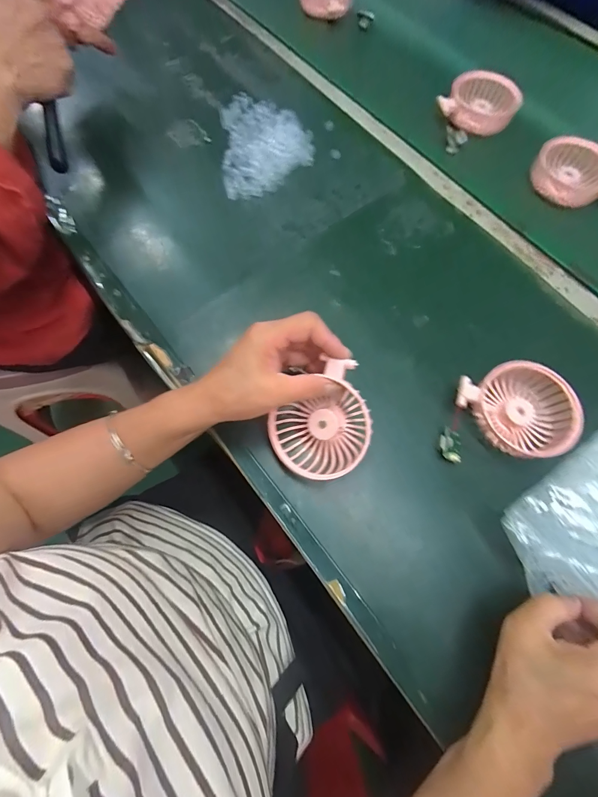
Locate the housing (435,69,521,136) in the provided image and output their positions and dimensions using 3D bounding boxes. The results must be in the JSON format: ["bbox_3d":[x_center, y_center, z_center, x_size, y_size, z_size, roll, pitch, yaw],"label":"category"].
[{"bbox_3d":[0.253,-0.424,0.482,0.109,0.031,0.094,13,71,3],"label":"housing"}]

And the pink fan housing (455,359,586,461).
[{"bbox_3d":[0.209,0.014,0.324,0.101,0.036,0.088,-12,72,-5],"label":"pink fan housing"}]

